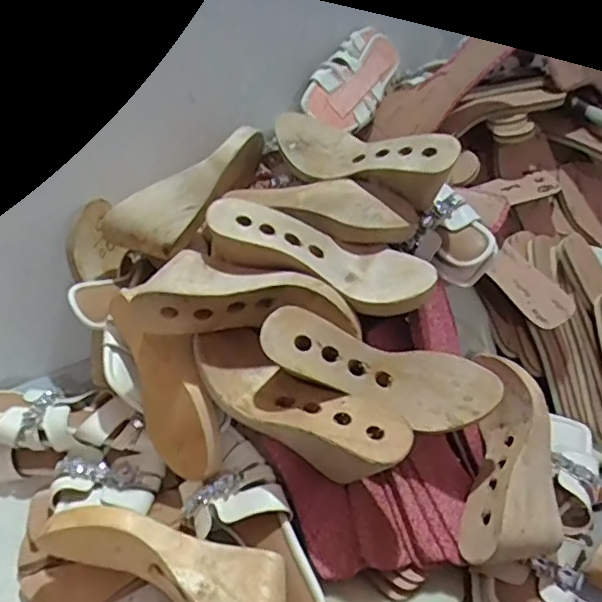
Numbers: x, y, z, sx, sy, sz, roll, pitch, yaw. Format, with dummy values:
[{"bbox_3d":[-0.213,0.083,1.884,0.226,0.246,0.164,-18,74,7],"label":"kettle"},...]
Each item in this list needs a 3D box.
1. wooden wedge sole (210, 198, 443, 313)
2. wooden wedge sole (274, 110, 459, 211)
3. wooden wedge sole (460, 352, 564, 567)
[{"bbox_3d":[0.019,-0.049,0.597,0.233,0.060,0.075,19,34,-4],"label":"wooden wedge sole"},{"bbox_3d":[0.067,-0.168,0.663,0.074,0.068,0.221,-25,43,-36],"label":"wooden wedge sole"},{"bbox_3d":[0.215,0.160,0.575,0.090,0.072,0.210,11,55,10],"label":"wooden wedge sole"}]

